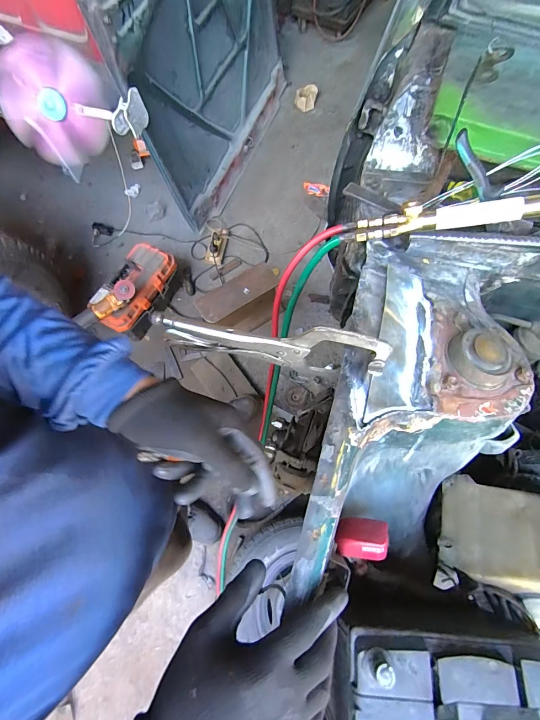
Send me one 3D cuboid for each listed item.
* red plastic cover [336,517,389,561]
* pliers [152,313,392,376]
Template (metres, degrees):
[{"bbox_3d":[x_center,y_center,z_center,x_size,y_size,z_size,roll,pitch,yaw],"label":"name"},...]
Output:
[{"bbox_3d":[0.112,0.219,0.417,0.060,0.032,0.042,4,71,2],"label":"red plastic cover"},{"bbox_3d":[0.001,-0.015,0.394,0.258,0.109,0.017,10,71,4],"label":"pliers"}]

